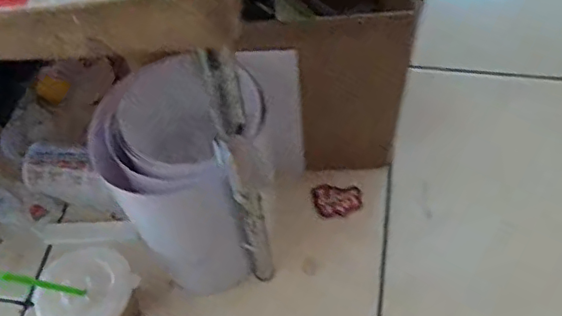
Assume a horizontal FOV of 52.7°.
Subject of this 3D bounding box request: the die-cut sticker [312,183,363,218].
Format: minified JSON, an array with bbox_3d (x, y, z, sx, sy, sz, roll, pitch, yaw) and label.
[{"bbox_3d":[0.070,0.051,0.700,0.058,0.004,0.044,-5,58,1],"label":"die-cut sticker"}]

